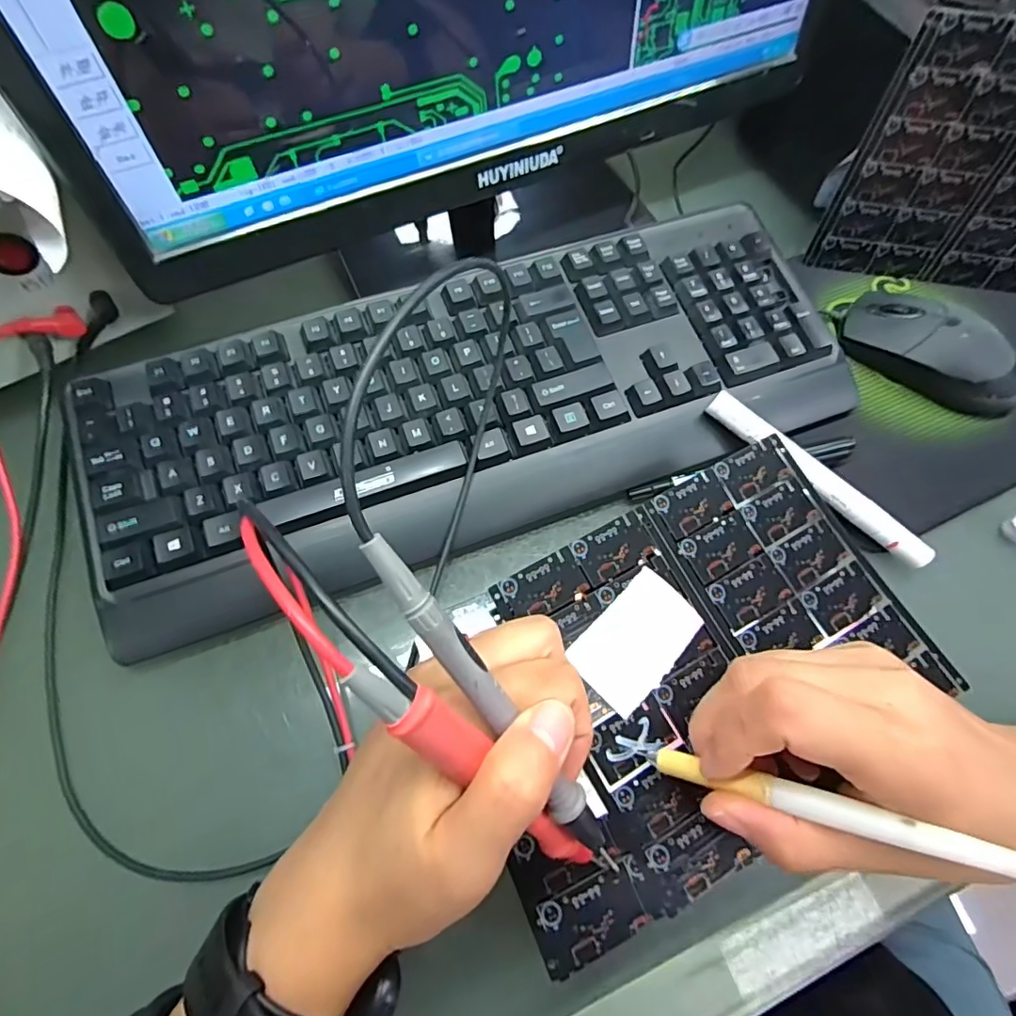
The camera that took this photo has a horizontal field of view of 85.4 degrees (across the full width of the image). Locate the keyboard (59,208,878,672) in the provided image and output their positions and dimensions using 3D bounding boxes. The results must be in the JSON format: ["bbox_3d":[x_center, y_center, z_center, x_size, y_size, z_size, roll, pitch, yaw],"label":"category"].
[{"bbox_3d":[-0.012,-0.062,0.322,0.429,0.041,0.155,-19,68,-10],"label":"keyboard"}]

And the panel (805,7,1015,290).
[{"bbox_3d":[0.303,-0.210,0.342,0.163,0.142,0.005,7,54,2],"label":"panel"}]

